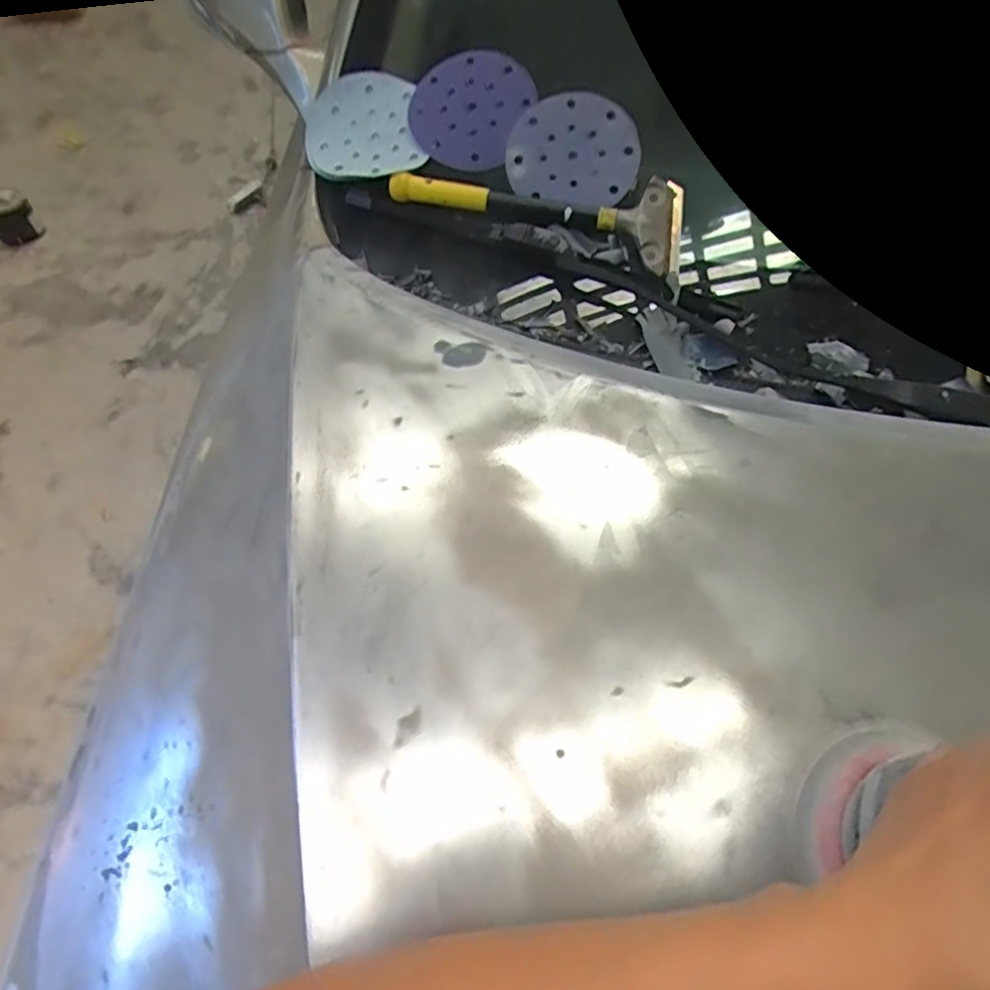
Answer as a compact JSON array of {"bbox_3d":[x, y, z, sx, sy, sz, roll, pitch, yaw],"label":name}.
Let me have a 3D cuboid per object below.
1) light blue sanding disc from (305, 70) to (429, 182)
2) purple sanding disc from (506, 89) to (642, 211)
[{"bbox_3d":[-0.150,-0.413,0.646,0.126,0.023,0.129,1,80,-3],"label":"light blue sanding disc"},{"bbox_3d":[0.088,-0.373,0.624,0.139,0.011,0.121,13,92,0],"label":"purple sanding disc"}]

